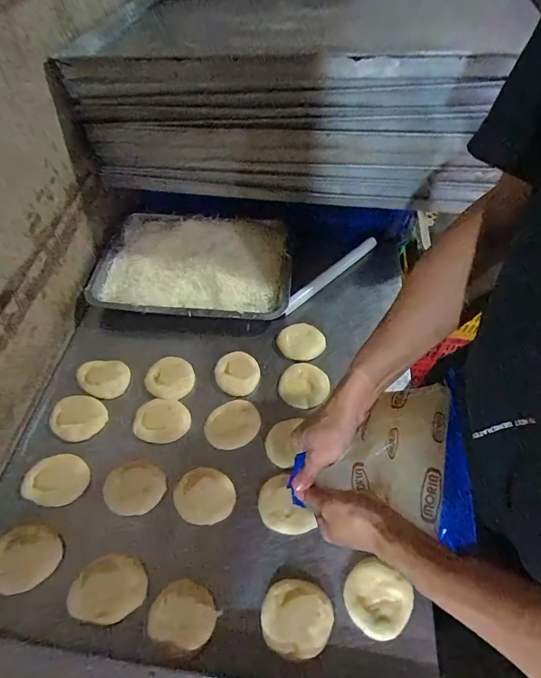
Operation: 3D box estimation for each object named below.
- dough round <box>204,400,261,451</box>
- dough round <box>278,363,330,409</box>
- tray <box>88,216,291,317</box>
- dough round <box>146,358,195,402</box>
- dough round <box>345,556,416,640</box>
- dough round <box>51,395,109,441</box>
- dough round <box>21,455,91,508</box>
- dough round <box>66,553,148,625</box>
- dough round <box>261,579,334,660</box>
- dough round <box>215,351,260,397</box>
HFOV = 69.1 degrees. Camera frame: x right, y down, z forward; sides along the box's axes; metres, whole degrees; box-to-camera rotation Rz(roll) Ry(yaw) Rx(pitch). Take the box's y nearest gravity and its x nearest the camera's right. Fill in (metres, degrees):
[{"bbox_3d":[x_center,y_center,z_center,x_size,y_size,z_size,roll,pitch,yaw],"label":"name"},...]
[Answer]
[{"bbox_3d":[-0.054,0.120,0.557,0.076,0.010,0.063,-14,56,-8],"label":"dough round"},{"bbox_3d":[0.051,0.068,0.594,0.073,0.007,0.071,-1,55,1],"label":"dough round"},{"bbox_3d":[-0.136,-0.139,0.715,0.342,0.048,0.239,3,54,3],"label":"tray"},{"bbox_3d":[-0.155,0.060,0.606,0.074,0.008,0.072,-1,55,1],"label":"dough round"},{"bbox_3d":[0.118,0.289,0.438,0.069,0.009,0.070,-1,55,1],"label":"dough round"},{"bbox_3d":[-0.282,0.111,0.571,0.084,0.012,0.068,32,62,21],"label":"dough round"},{"bbox_3d":[-0.283,0.186,0.518,0.083,0.007,0.064,2,55,3],"label":"dough round"},{"bbox_3d":[-0.182,0.281,0.445,0.075,0.019,0.064,5,56,5],"label":"dough round"},{"bbox_3d":[0.029,0.304,0.429,0.075,0.011,0.067,3,55,4],"label":"dough round"},{"bbox_3d":[-0.051,0.051,0.607,0.066,0.009,0.071,-1,55,1],"label":"dough round"}]

